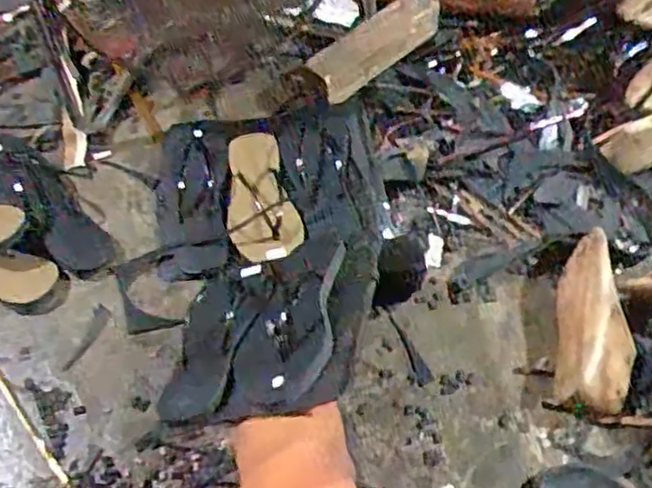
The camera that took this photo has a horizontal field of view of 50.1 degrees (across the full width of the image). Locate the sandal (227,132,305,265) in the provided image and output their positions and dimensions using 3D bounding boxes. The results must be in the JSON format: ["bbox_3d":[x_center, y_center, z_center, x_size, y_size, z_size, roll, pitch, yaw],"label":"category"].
[{"bbox_3d":[-0.091,-0.067,0.933,0.088,0.028,0.203,-11,55,-6],"label":"sandal"}]

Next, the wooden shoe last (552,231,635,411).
[{"bbox_3d":[0.318,0.089,0.824,0.085,0.068,0.224,9,56,8],"label":"wooden shoe last"}]

